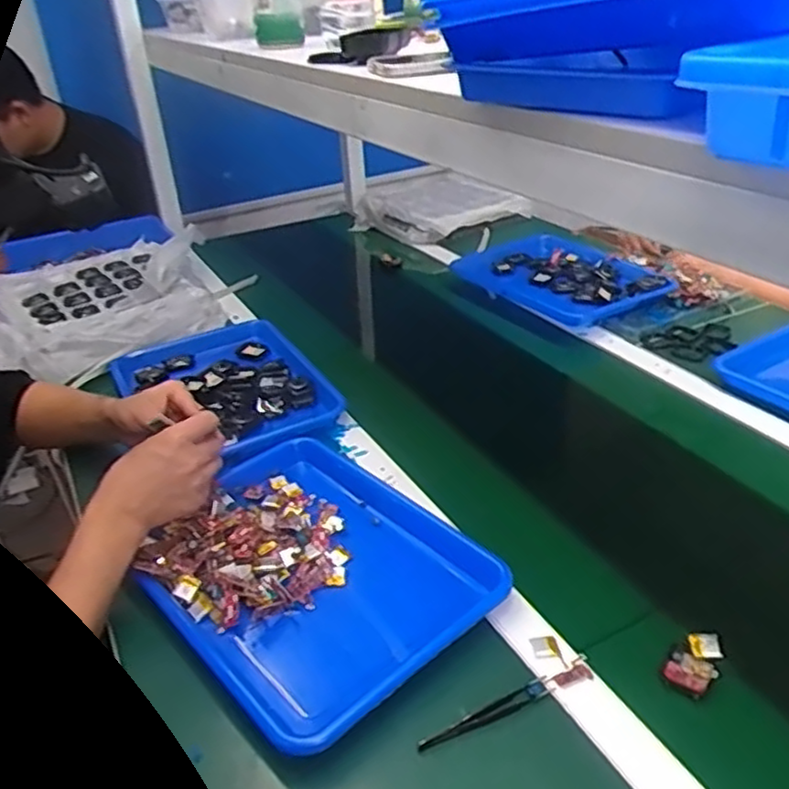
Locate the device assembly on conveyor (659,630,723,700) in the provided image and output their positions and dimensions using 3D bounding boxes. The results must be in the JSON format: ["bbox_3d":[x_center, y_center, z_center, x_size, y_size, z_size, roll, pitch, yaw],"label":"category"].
[{"bbox_3d":[0.243,0.217,0.577,0.038,0.021,0.054,14,35,30],"label":"device assembly on conveyor"}]

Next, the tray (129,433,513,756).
[{"bbox_3d":[-0.086,0.157,0.683,0.258,0.047,0.337,-28,37,-34],"label":"tray"}]

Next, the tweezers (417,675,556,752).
[{"bbox_3d":[0.073,0.249,0.553,0.119,0.009,0.015,-18,32,-21],"label":"tweezers"}]

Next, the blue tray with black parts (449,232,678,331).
[{"bbox_3d":[0.277,-0.195,1.191,0.234,0.033,0.324,-21,33,-25],"label":"blue tray with black parts"}]

